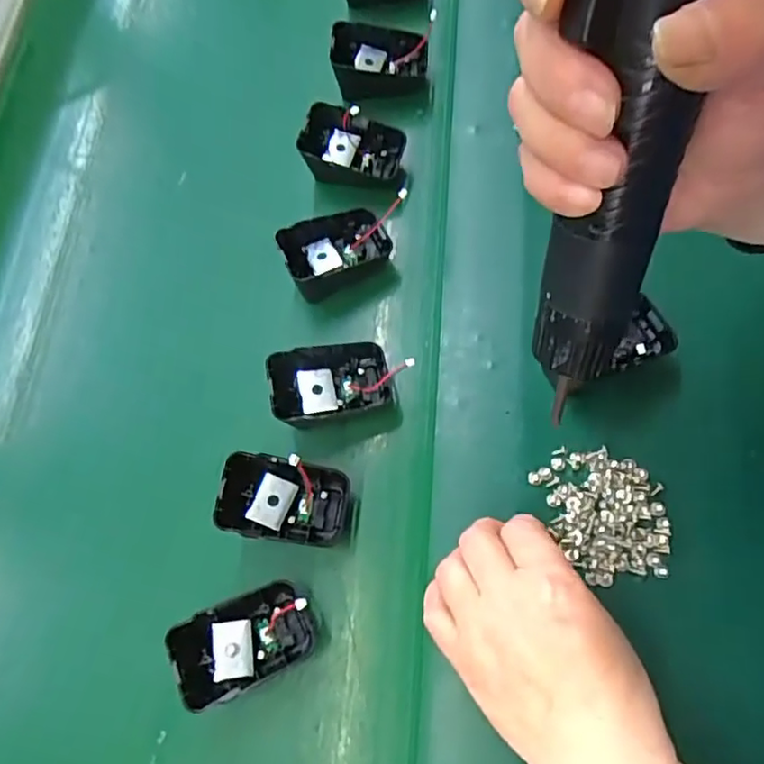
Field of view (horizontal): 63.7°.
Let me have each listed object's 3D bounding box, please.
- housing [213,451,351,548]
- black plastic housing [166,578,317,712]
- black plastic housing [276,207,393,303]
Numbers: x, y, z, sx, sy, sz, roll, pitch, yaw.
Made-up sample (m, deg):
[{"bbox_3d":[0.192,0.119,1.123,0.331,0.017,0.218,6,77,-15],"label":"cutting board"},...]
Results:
[{"bbox_3d":[-0.054,0.066,0.344,0.069,0.022,0.045,7,74,0],"label":"housing"},{"bbox_3d":[-0.069,0.133,0.320,0.075,0.021,0.043,-14,66,-35],"label":"black plastic housing"},{"bbox_3d":[-0.030,-0.084,0.400,0.066,0.031,0.048,-24,76,-9],"label":"black plastic housing"}]

